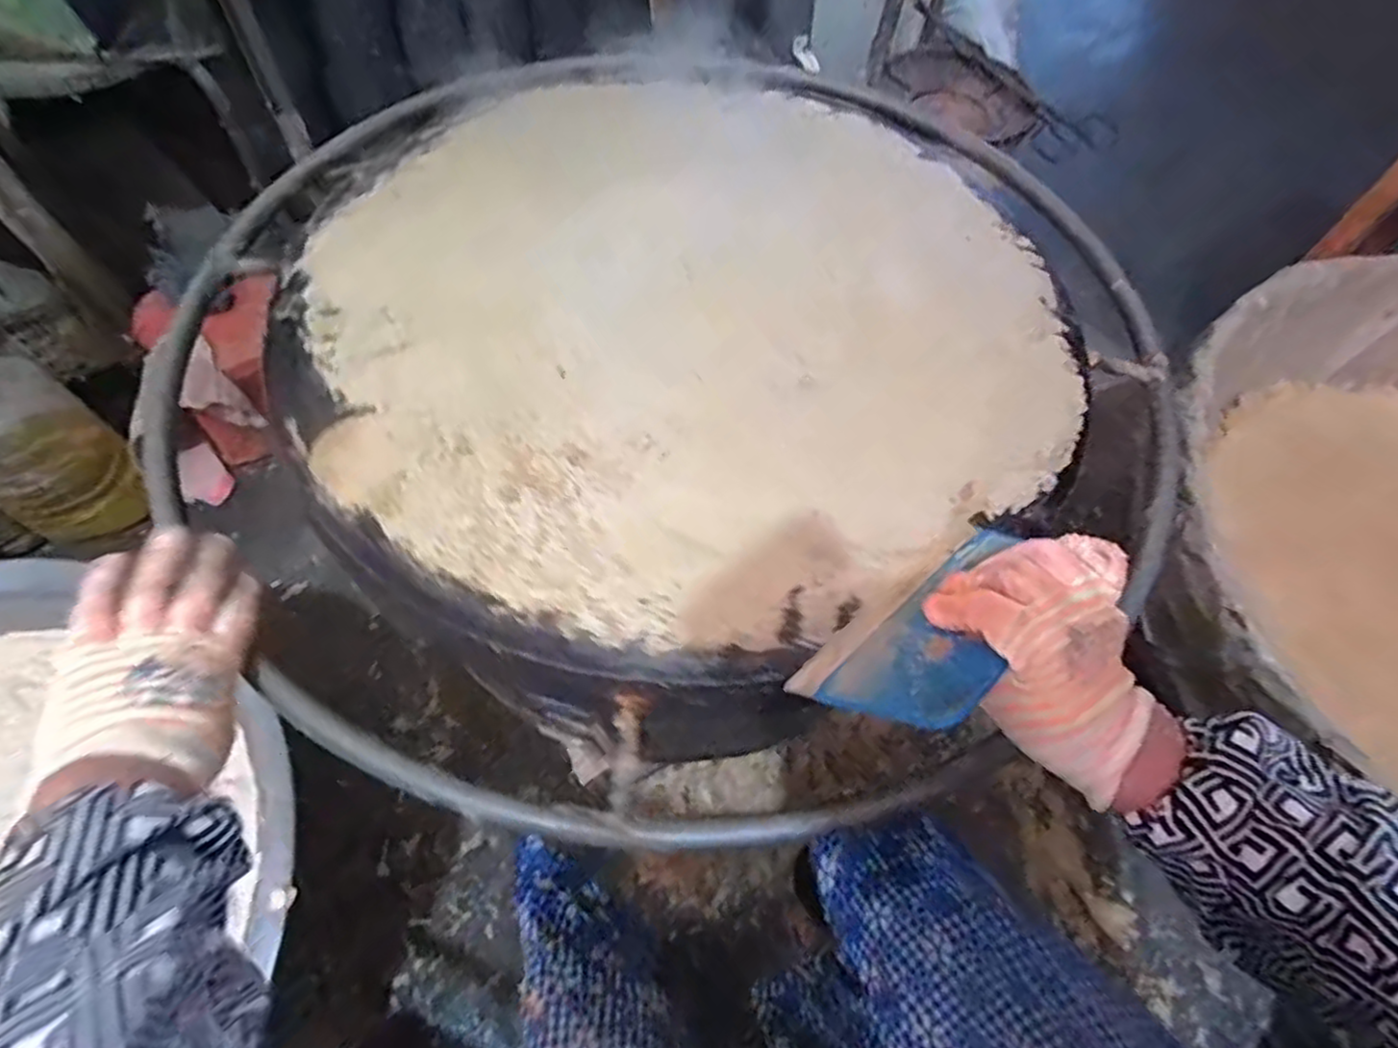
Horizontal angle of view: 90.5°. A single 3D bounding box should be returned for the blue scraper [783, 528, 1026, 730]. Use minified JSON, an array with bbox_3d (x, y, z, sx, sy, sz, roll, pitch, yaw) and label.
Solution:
[{"bbox_3d":[0.140,0.055,0.397,0.162,0.008,0.098,-37,26,-22],"label":"blue scraper"}]

